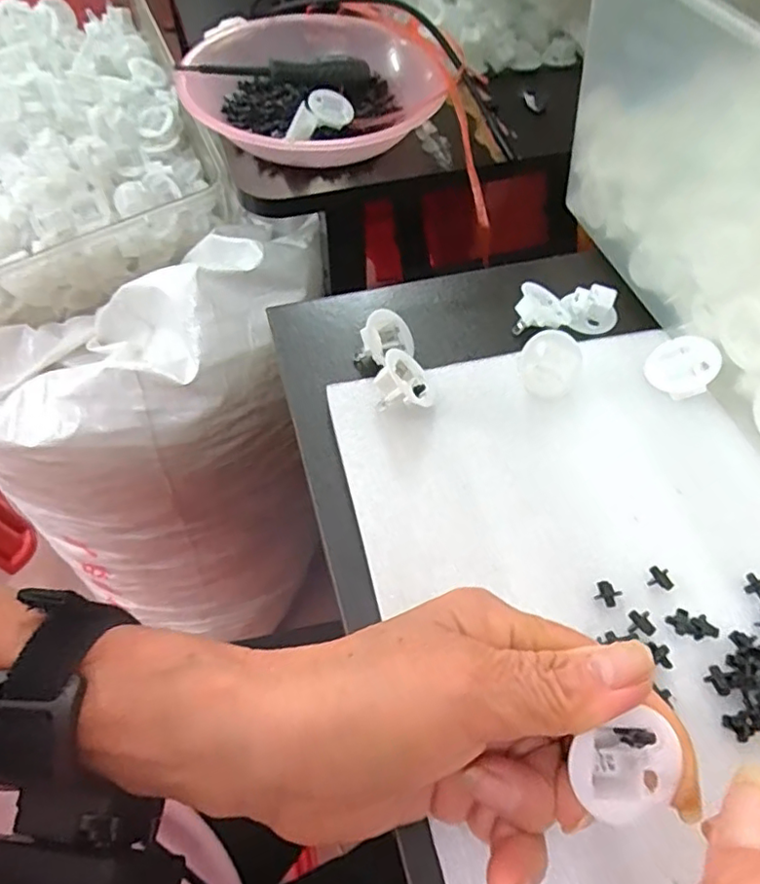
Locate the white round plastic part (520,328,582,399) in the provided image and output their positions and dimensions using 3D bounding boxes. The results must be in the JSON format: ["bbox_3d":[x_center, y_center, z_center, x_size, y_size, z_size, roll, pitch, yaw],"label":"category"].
[{"bbox_3d":[0.086,-0.039,0.304,0.031,0.011,0.032,-27,95,3],"label":"white round plastic part"}]

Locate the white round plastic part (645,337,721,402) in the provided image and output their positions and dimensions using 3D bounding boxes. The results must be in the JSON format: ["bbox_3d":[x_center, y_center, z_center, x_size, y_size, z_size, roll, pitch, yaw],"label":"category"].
[{"bbox_3d":[0.152,-0.038,0.301,0.032,0.011,0.032,-16,57,26],"label":"white round plastic part"}]

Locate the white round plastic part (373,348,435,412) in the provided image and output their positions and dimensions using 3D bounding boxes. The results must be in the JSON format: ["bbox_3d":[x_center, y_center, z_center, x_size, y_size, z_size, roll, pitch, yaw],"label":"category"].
[{"bbox_3d":[0.013,-0.030,0.296,0.029,0.023,0.026,6,56,5],"label":"white round plastic part"}]

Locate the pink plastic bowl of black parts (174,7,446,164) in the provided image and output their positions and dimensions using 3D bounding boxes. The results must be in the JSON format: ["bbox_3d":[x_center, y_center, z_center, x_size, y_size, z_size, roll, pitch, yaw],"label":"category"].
[{"bbox_3d":[-0.050,-0.263,0.451,0.181,0.050,0.186,-9,56,-5],"label":"pink plastic bowl of black parts"}]

